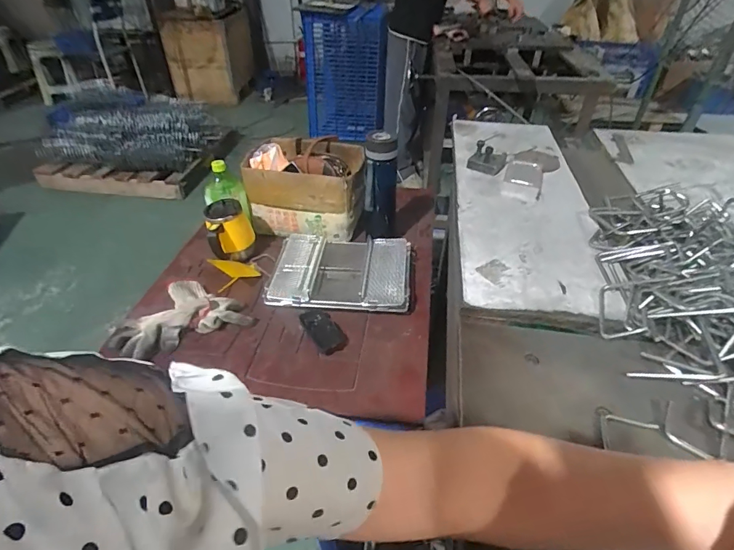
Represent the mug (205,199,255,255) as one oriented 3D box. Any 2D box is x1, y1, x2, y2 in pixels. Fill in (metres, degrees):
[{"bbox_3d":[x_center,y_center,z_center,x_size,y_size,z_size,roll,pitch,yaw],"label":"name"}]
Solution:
[{"bbox_3d":[-0.332,-0.119,1.007,0.099,0.084,0.110,-17,42,-20],"label":"mug"}]

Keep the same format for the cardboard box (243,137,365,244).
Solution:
[{"bbox_3d":[-0.158,-0.238,1.123,0.293,0.171,0.250,3,39,4],"label":"cardboard box"}]

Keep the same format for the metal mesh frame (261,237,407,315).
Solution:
[{"bbox_3d":[-0.059,-0.013,0.959,0.313,0.028,0.238,4,39,4],"label":"metal mesh frame"}]

